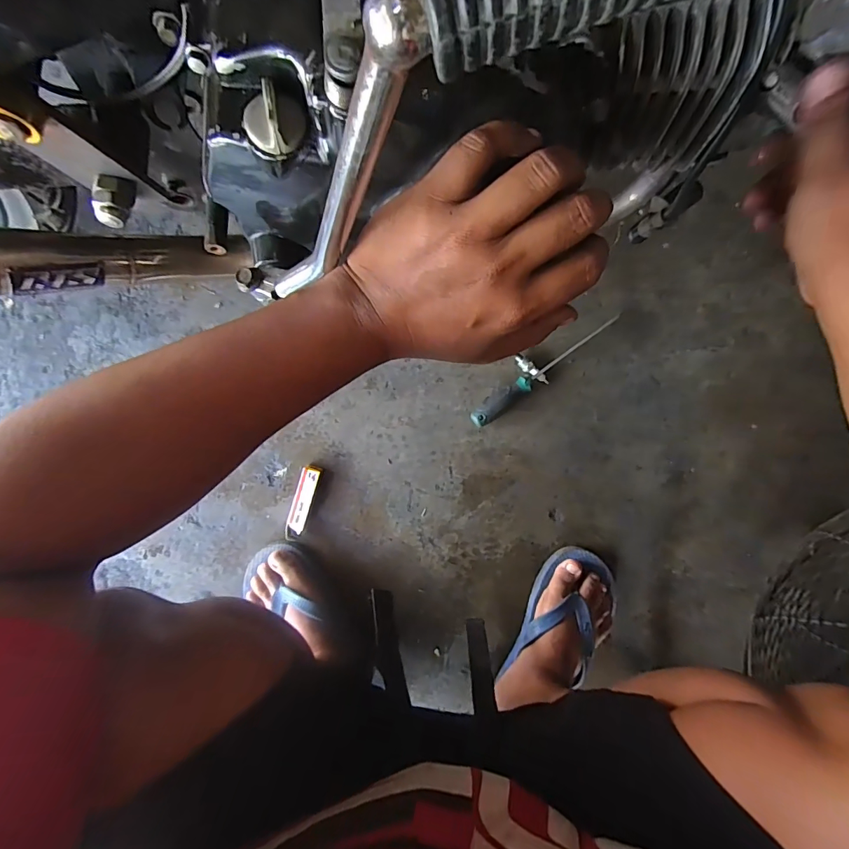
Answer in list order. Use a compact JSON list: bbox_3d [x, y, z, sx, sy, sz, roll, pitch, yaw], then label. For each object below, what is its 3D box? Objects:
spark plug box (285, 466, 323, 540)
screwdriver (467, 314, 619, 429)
[{"bbox_3d":[-0.159,0.103,0.565,0.025,0.024,0.098,16,92,-2],"label":"spark plug box"},{"bbox_3d":[0.155,-0.074,0.559,0.230,0.028,0.025,-37,93,1],"label":"screwdriver"}]

